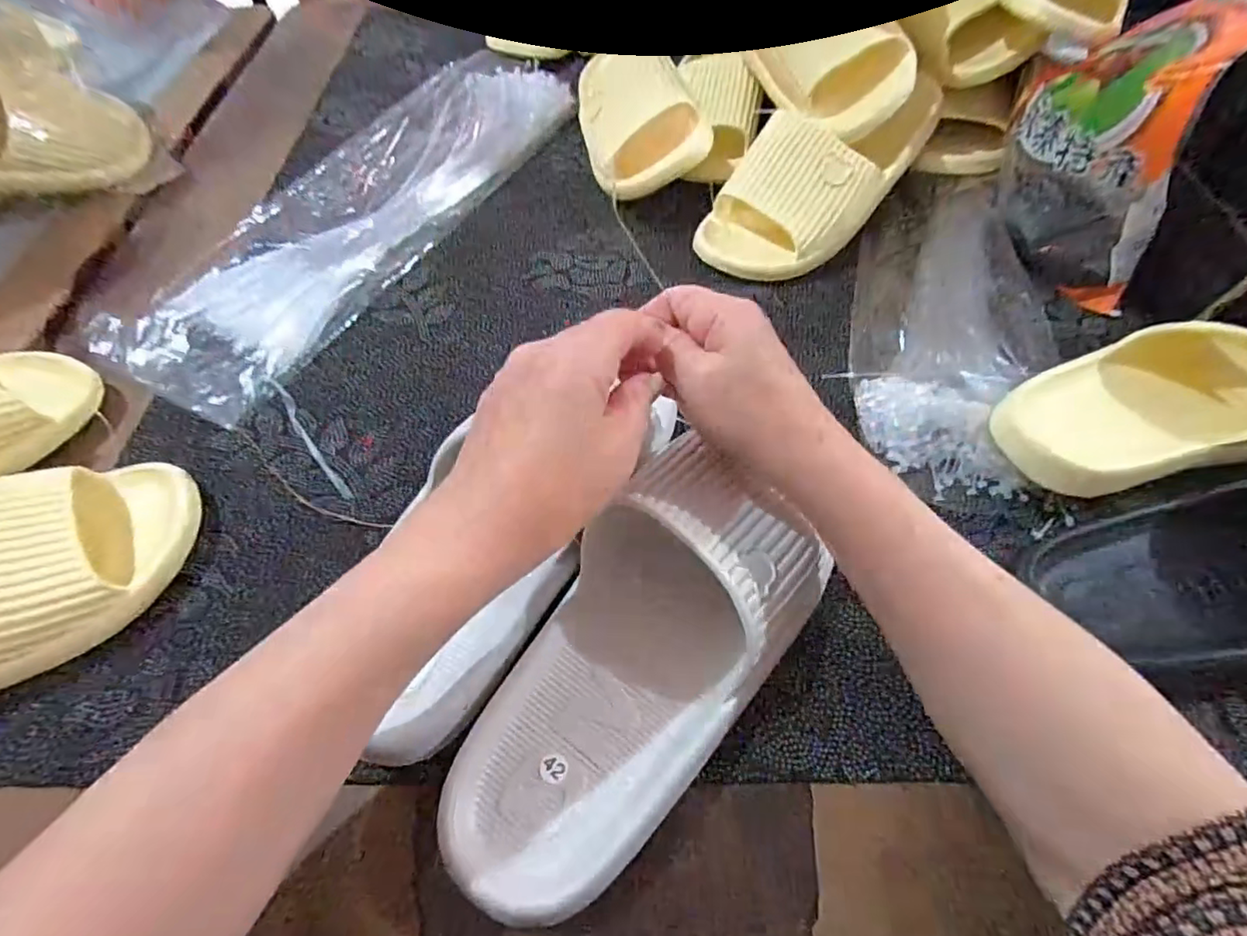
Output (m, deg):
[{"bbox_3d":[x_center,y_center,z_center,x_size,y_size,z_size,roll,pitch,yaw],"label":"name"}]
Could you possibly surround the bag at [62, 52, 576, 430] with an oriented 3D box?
[{"bbox_3d":[-0.215,-0.231,0.518,0.143,0.030,0.463,24,60,15],"label":"bag"}]

